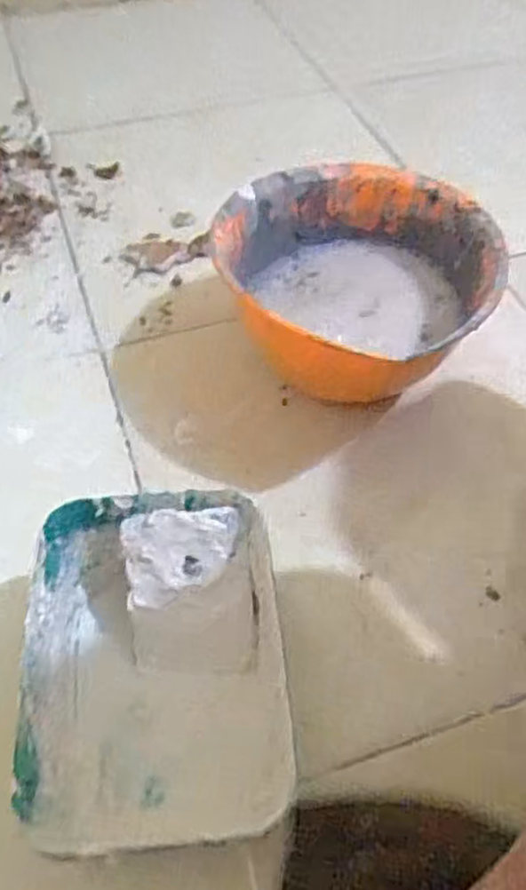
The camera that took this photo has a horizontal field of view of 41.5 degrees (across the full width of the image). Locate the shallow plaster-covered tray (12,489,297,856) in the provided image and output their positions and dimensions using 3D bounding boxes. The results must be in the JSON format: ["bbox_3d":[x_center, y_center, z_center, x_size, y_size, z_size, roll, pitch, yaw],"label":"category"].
[{"bbox_3d":[-0.063,0.134,0.412,0.148,0.083,0.193,-5,52,-4],"label":"shallow plaster-covered tray"}]

